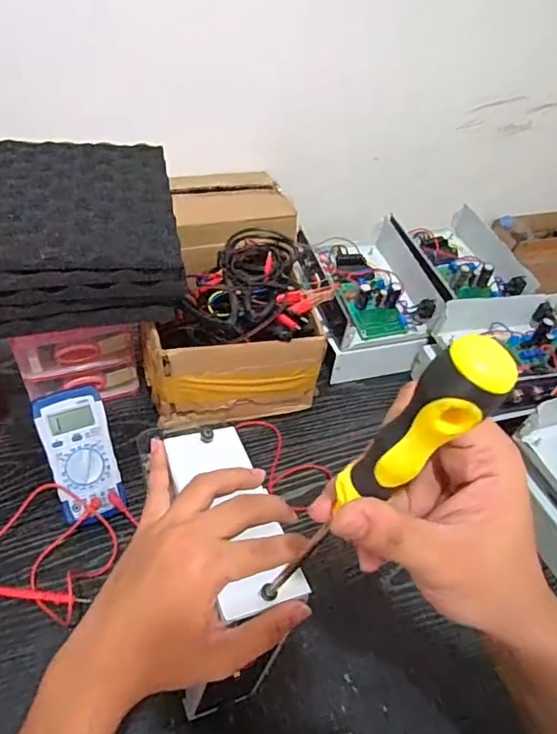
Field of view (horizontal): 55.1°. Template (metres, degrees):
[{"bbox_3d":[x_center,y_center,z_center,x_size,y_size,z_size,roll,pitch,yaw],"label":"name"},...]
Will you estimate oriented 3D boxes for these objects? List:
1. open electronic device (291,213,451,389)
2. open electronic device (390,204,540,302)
[{"bbox_3d":[0.124,-0.099,0.774,0.182,0.106,0.220,-11,48,-18],"label":"open electronic device"},{"bbox_3d":[0.266,-0.166,0.823,0.167,0.058,0.201,-11,48,-18],"label":"open electronic device"}]

